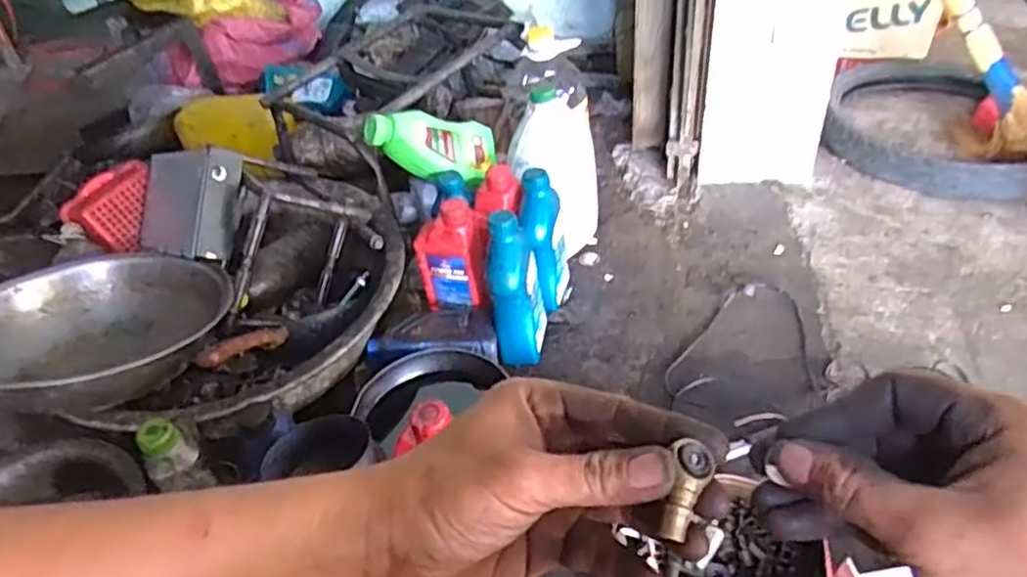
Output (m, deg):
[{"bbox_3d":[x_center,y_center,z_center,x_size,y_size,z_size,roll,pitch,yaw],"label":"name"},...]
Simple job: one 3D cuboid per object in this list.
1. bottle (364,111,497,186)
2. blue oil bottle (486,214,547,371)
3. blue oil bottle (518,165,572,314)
[{"bbox_3d":[-0.131,-0.236,1.139,0.234,0.115,0.060,4,-9,-35],"label":"bottle"},{"bbox_3d":[0.005,0.000,1.054,0.088,0.244,0.076,-11,22,-5],"label":"blue oil bottle"},{"bbox_3d":[0.052,-0.071,1.120,0.073,0.214,0.118,-3,41,5],"label":"blue oil bottle"}]

